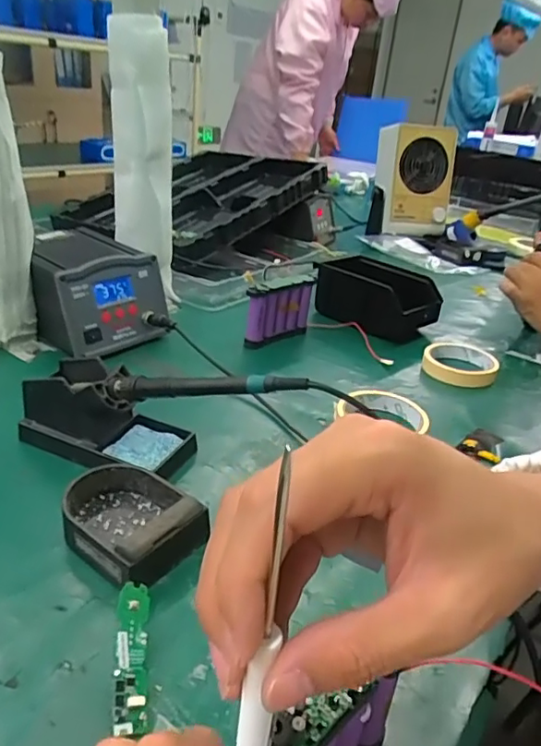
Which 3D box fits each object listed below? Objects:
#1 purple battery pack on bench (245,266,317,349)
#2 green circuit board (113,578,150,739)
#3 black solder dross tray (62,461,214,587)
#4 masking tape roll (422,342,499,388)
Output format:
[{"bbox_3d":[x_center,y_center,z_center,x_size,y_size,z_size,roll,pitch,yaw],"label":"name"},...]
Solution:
[{"bbox_3d":[0.014,-0.085,0.728,0.114,0.090,0.022,-18,36,-38],"label":"purple battery pack on bench"},{"bbox_3d":[-0.080,0.162,0.323,0.017,0.008,0.077,-1,46,-10],"label":"green circuit board"},{"bbox_3d":[-0.108,0.106,0.416,0.105,0.036,0.077,24,32,31],"label":"black solder dross tray"},{"bbox_3d":[0.242,-0.015,0.711,0.090,0.020,0.104,13,28,13],"label":"masking tape roll"}]

